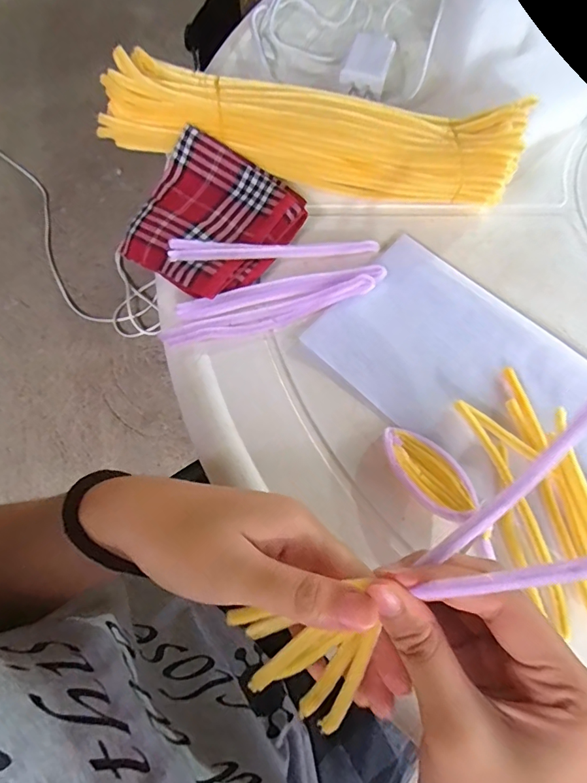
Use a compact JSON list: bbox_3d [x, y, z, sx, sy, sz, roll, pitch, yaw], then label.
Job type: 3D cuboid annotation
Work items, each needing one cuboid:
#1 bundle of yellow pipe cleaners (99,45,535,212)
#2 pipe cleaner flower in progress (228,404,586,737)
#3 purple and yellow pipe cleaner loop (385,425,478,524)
[{"bbox_3d":[0.012,-0.188,0.331,0.298,0.050,0.057,10,70,1],"label":"bundle of yellow pipe cleaners"},{"bbox_3d":[0.062,0.073,0.178,0.205,0.043,0.061,-41,74,20],"label":"pipe cleaner flower in progress"},{"bbox_3d":[0.081,0.048,0.273,0.034,0.017,0.064,-40,76,-15],"label":"purple and yellow pipe cleaner loop"}]

